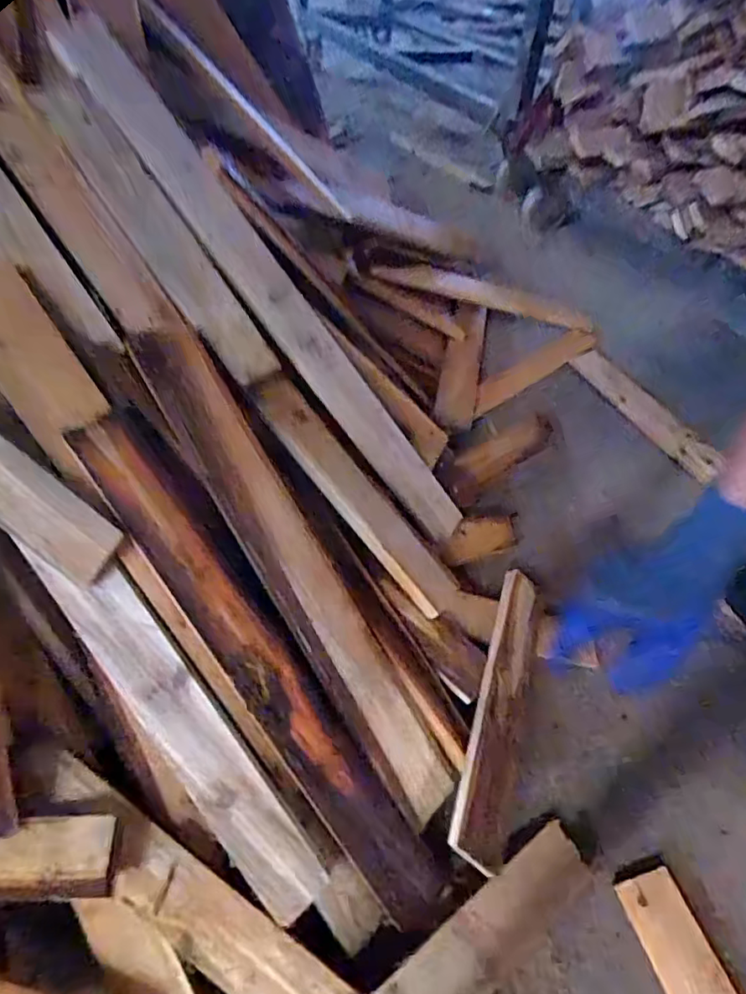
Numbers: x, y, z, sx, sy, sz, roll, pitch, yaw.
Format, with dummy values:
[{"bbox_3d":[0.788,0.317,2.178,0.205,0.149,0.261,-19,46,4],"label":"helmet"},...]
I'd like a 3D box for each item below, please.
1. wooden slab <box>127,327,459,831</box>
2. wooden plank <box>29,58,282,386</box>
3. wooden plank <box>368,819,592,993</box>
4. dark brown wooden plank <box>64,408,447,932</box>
[{"bbox_3d":[-0.072,0.059,0.506,0.073,0.030,0.488,-29,84,-27],"label":"wooden slab"},{"bbox_3d":[-0.206,-0.255,0.549,0.065,0.027,0.317,-42,102,-33],"label":"wooden plank"},{"bbox_3d":[0.065,0.359,0.426,0.293,0.020,0.053,-18,51,-34],"label":"wooden plank"},{"bbox_3d":[-0.090,0.137,0.455,0.062,0.020,0.472,-34,91,-29],"label":"dark brown wooden plank"}]

